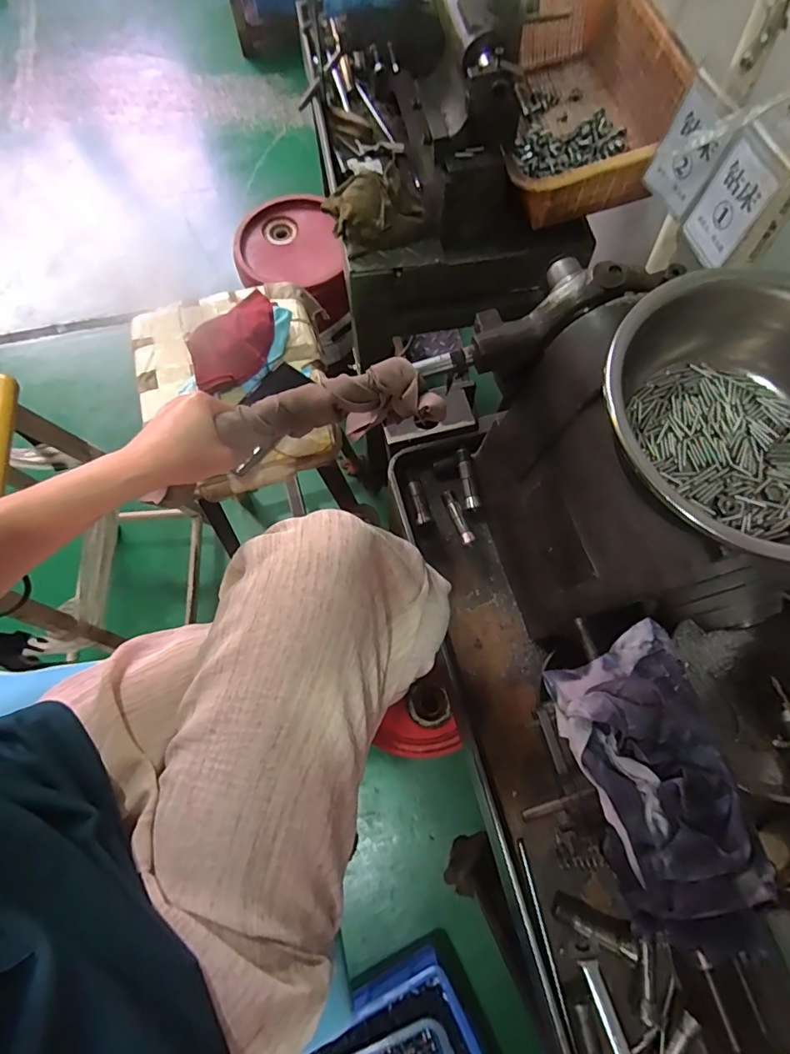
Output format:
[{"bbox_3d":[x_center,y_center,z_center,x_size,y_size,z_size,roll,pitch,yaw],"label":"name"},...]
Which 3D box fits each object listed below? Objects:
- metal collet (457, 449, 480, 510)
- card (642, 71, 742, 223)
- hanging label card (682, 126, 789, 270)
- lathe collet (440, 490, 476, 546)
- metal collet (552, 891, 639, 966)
[{"bbox_3d":[0.089,-0.058,0.603,0.016,0.013,0.076,-9,85,-3],"label":"metal collet"},{"bbox_3d":[0.271,-0.343,0.457,0.010,0.099,0.063,-31,79,-7],"label":"card"},{"bbox_3d":[0.296,-0.283,0.439,0.007,0.103,0.059,-21,76,-4],"label":"hanging label card"},{"bbox_3d":[0.076,-0.012,0.596,0.016,0.016,0.073,-20,71,-7],"label":"lathe collet"},{"bbox_3d":[0.187,0.374,0.464,0.076,0.020,0.024,22,72,8],"label":"metal collet"}]

